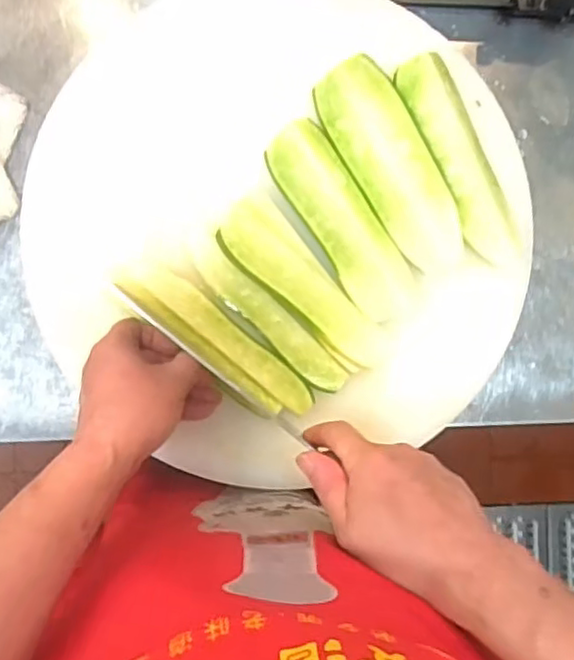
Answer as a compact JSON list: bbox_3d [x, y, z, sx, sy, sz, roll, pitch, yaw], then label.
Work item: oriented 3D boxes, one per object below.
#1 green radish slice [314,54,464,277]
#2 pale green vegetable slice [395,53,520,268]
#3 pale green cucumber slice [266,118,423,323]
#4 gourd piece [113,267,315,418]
[{"bbox_3d":[0.087,-0.129,0.530,0.062,0.024,0.178,-28,92,-5],"label":"green radish slice"},{"bbox_3d":[0.143,-0.137,0.532,0.045,0.023,0.177,-23,92,-5],"label":"pale green vegetable slice"},{"bbox_3d":[0.046,-0.086,0.536,0.053,0.014,0.172,-33,91,-5],"label":"pale green cucumber slice"},{"bbox_3d":[-0.057,0.011,0.530,0.178,0.017,0.047,40,85,-2],"label":"gourd piece"}]

